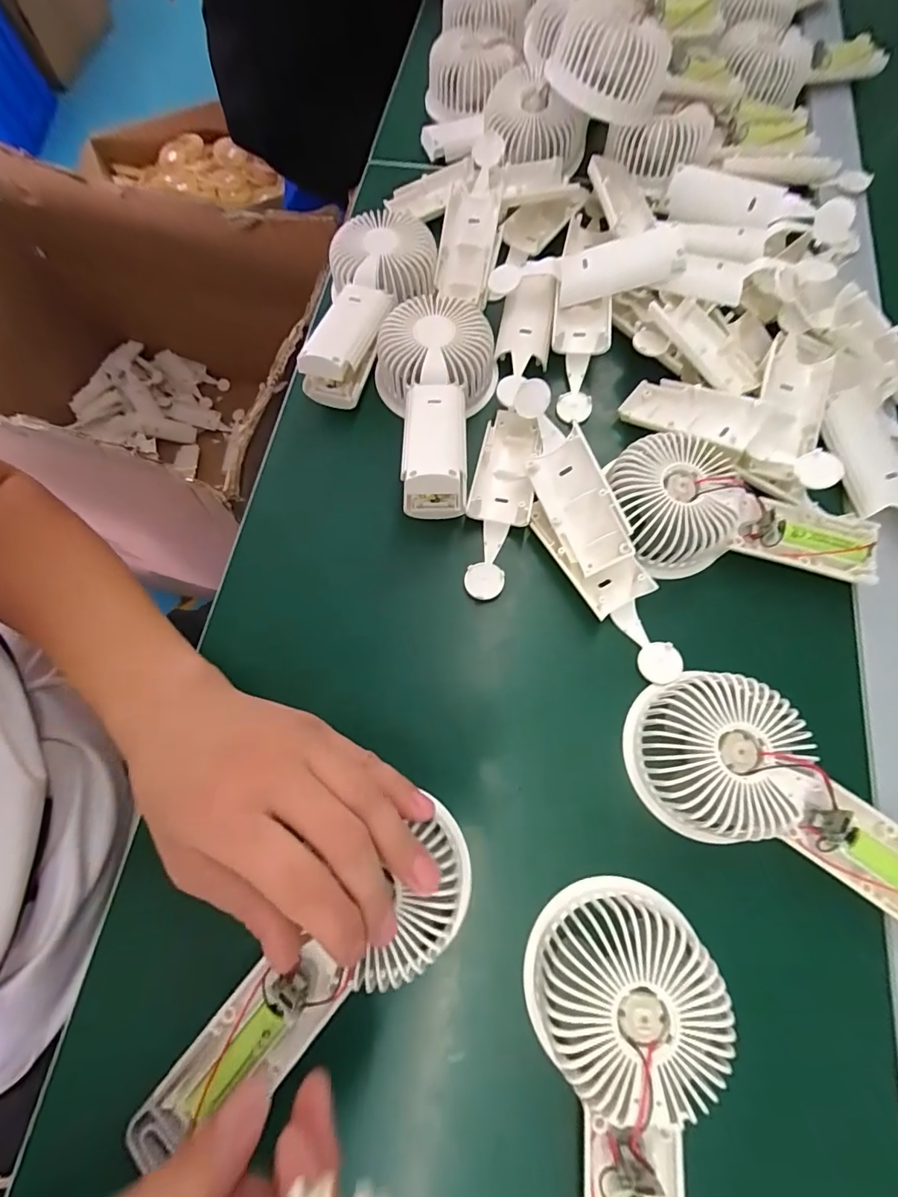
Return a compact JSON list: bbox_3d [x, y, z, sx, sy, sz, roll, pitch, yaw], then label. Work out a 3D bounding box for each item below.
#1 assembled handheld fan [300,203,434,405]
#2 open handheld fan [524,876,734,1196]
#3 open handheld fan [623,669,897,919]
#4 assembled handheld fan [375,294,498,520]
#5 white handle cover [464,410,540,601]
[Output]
[{"bbox_3d":[-0.060,-0.215,0.345,0.082,0.043,0.158,10,72,3],"label":"assembled handheld fan"},{"bbox_3d":[0.078,0.216,0.199,0.075,0.036,0.161,-2,72,-1],"label":"open handheld fan"},{"bbox_3d":[0.174,0.101,0.240,0.161,0.036,0.077,30,74,9],"label":"open handheld fan"},{"bbox_3d":[-0.012,-0.136,0.320,0.086,0.043,0.166,3,72,1],"label":"assembled handheld fan"},{"bbox_3d":[0.034,-0.065,0.311,0.038,0.019,0.133,11,72,3],"label":"white handle cover"}]

